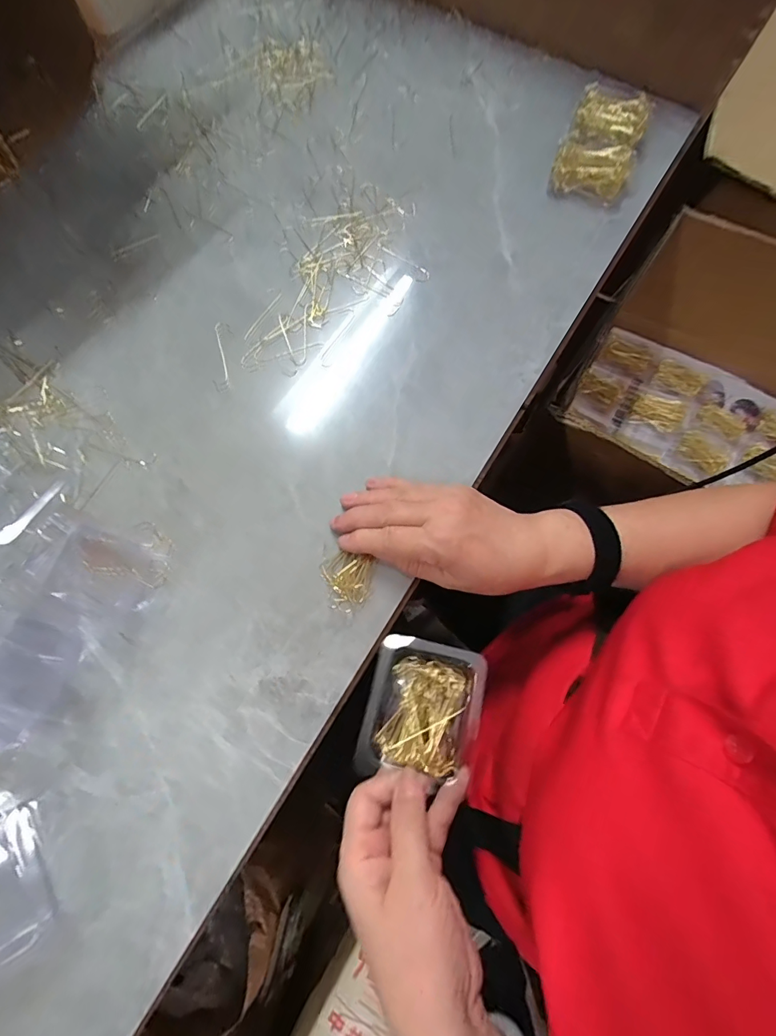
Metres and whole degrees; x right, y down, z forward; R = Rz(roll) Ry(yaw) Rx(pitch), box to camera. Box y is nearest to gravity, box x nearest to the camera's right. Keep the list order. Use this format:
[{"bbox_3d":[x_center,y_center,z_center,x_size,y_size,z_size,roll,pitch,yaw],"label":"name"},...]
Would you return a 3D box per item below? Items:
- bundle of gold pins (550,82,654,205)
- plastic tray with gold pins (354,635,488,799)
[{"bbox_3d":[0.206,-0.361,0.425,0.068,0.031,0.114,22,75,6],"label":"bundle of gold pins"},{"bbox_3d":[0.024,0.132,0.308,0.076,0.028,0.086,13,74,4],"label":"plastic tray with gold pins"}]

